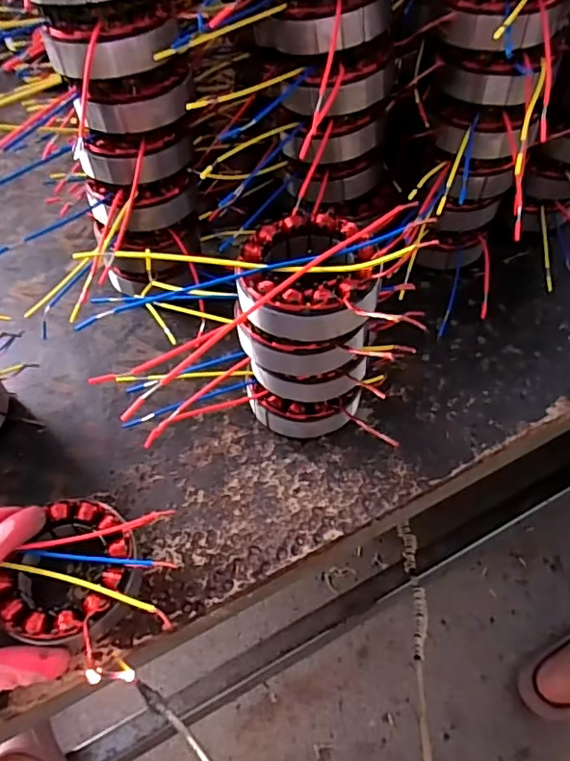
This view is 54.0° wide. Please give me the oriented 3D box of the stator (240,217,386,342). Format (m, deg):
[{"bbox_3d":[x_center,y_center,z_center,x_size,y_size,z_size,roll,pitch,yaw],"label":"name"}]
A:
[{"bbox_3d":[0.014,-0.065,0.342,0.084,0.039,0.088,4,56,4],"label":"stator"}]

